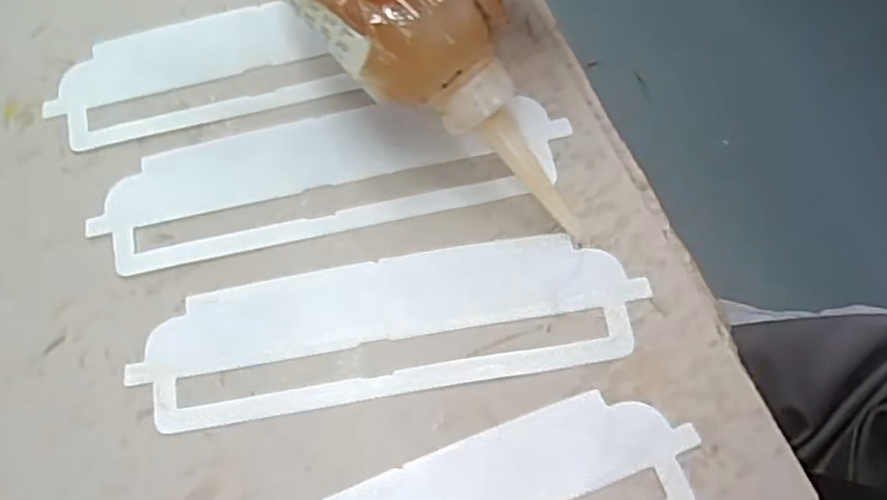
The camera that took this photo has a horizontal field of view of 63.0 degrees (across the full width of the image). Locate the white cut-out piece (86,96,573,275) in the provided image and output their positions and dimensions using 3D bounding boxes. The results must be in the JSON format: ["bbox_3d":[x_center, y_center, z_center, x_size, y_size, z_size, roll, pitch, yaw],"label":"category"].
[{"bbox_3d":[-0.046,-0.032,0.297,0.185,0.005,0.052,-11,72,-2],"label":"white cut-out piece"}]

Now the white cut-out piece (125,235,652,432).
[{"bbox_3d":[-0.021,0.029,0.275,0.184,0.004,0.051,-9,72,-1],"label":"white cut-out piece"}]

